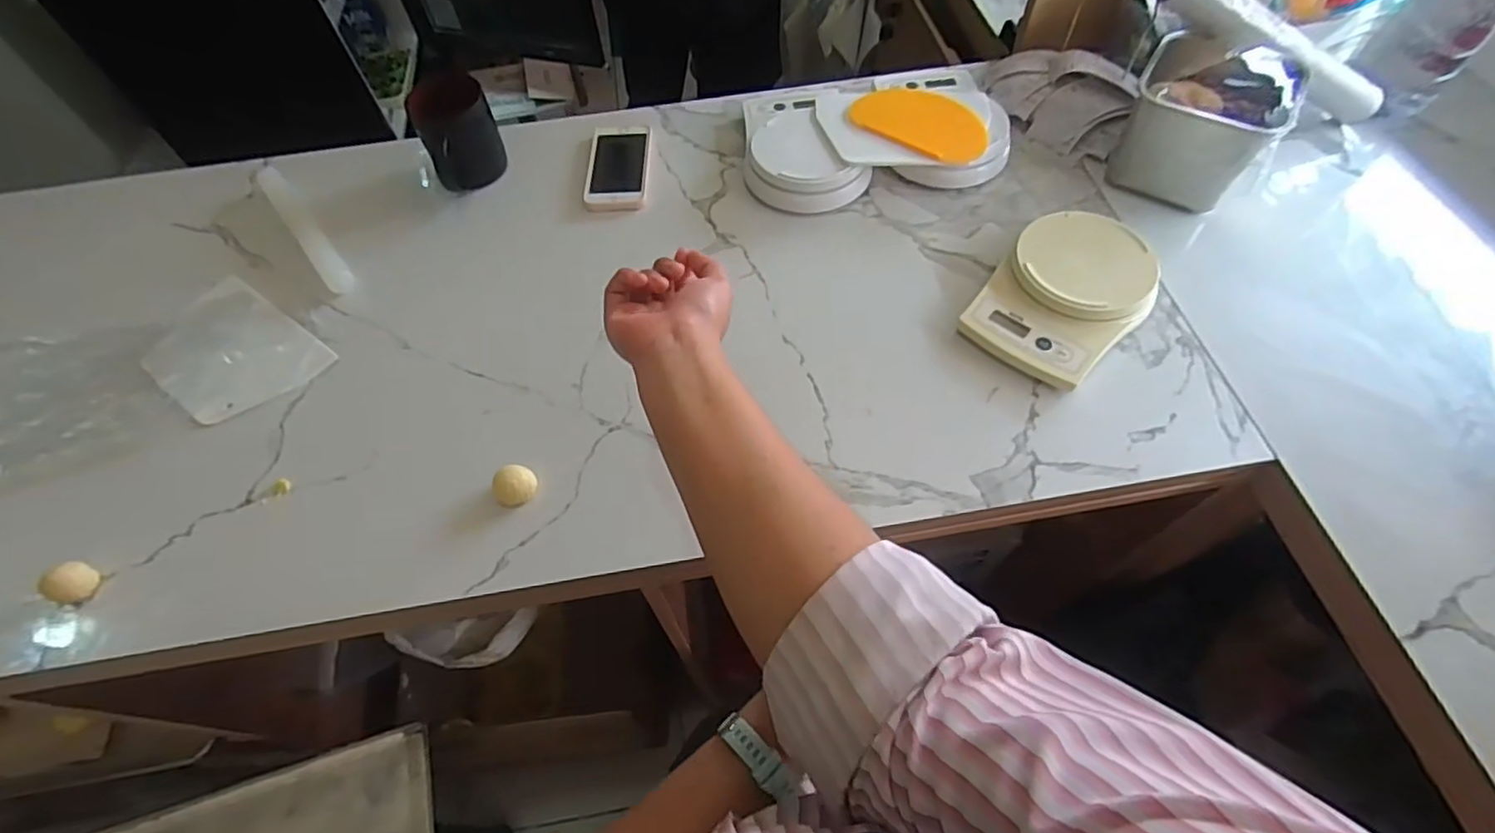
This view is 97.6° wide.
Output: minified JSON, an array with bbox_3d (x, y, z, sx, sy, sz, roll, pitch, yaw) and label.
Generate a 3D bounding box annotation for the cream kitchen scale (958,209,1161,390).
[{"bbox_3d":[0.301,-0.115,0.621,0.130,0.047,0.187,33,66,19],"label":"cream kitchen scale"}]

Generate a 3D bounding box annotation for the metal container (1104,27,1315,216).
[{"bbox_3d":[0.462,-0.300,0.680,0.128,0.113,0.128,29,65,17],"label":"metal container"}]

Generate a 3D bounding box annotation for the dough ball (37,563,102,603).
[{"bbox_3d":[-0.539,0.133,0.522,0.029,0.024,0.031,-1,60,1],"label":"dough ball"}]

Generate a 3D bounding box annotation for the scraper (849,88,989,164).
[{"bbox_3d":[0.199,-0.329,0.728,0.160,0.005,0.108,35,62,25],"label":"scraper"}]

